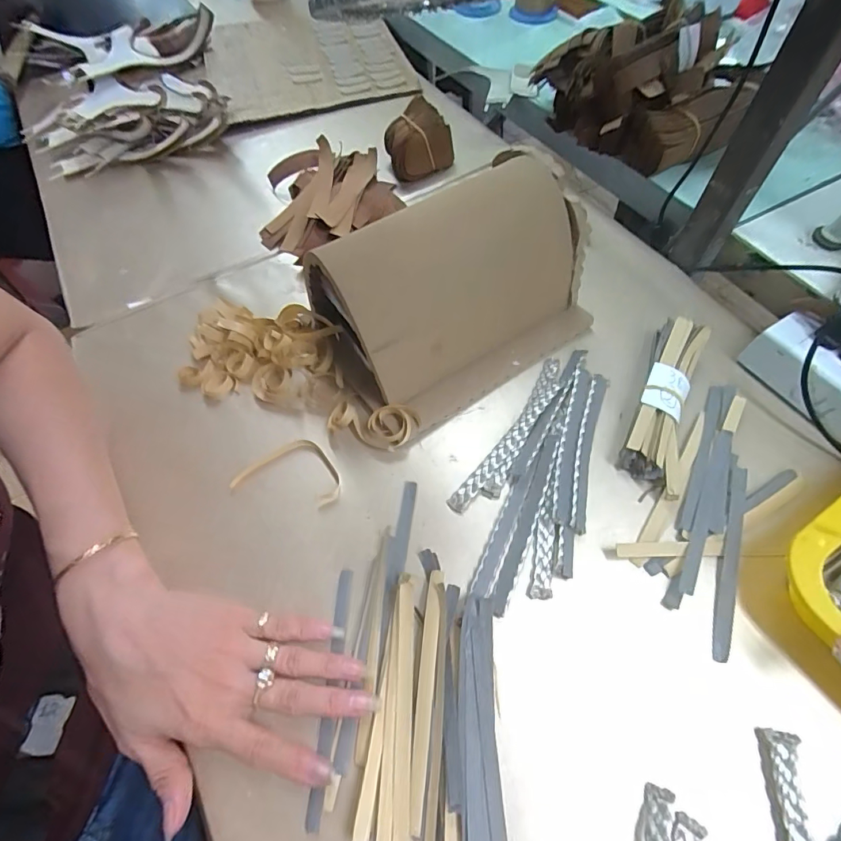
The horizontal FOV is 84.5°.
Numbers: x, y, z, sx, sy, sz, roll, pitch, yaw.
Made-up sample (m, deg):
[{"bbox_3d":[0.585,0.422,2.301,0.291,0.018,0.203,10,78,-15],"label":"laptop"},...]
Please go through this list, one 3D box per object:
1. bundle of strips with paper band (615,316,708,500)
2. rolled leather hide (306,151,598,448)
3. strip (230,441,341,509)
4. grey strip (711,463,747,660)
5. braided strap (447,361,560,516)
[{"bbox_3d":[0.192,-0.015,0.358,0.042,0.029,0.145,22,63,14],"label":"bundle of strips with paper band"},{"bbox_3d":[0.029,-0.100,0.362,0.203,0.112,0.128,-30,63,-14],"label":"rolled leather hide"},{"bbox_3d":[-0.097,0.036,0.351,0.080,0.004,0.047,11,61,9],"label":"strip"},{"bbox_3d":[0.206,0.091,0.307,0.012,0.006,0.131,18,62,13],"label":"grey strip"},{"bbox_3d":[0.071,0.008,0.356,0.018,0.008,0.152,31,66,19],"label":"braided strap"}]

